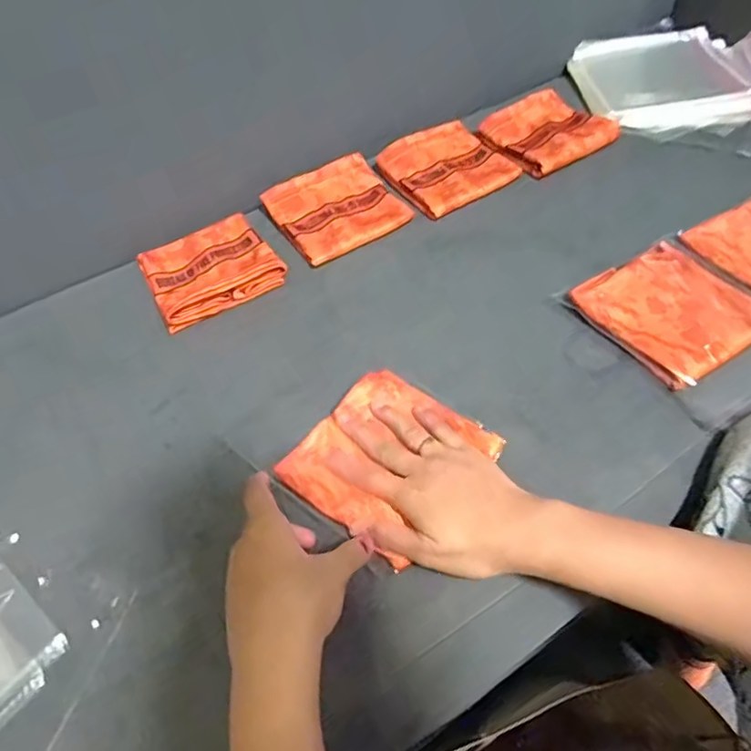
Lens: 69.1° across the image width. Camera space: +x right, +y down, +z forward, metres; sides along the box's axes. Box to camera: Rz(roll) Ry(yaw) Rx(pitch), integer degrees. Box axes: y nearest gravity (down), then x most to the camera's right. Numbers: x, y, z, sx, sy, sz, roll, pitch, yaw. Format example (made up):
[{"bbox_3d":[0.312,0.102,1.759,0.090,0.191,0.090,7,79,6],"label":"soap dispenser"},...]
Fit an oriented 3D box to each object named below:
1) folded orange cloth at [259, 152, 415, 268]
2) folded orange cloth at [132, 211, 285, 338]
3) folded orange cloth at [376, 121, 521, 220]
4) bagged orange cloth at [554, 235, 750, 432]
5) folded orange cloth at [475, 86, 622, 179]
[{"bbox_3d":[-0.041,-0.181,0.585,0.123,0.027,0.116,-28,57,-15],"label":"folded orange cloth"},{"bbox_3d":[-0.166,-0.110,0.545,0.120,0.020,0.114,-28,57,-15],"label":"folded orange cloth"},{"bbox_3d":[0.081,-0.238,0.614,0.125,0.022,0.117,-28,57,-15],"label":"folded orange cloth"},{"bbox_3d":[0.261,-0.046,0.451,0.133,0.025,0.155,-25,56,-13],"label":"bagged orange cloth"},{"bbox_3d":[0.201,-0.288,0.641,0.134,0.029,0.118,-31,57,-17],"label":"folded orange cloth"}]

